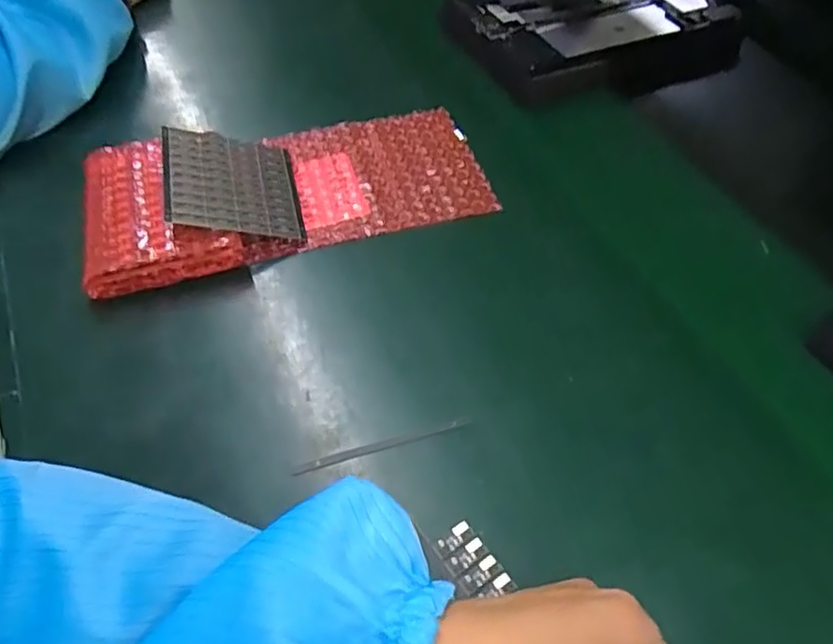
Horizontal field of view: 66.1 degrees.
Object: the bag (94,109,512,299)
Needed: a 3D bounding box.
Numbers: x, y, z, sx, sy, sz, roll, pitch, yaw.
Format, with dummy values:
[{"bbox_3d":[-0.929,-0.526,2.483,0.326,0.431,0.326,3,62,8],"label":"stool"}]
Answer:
[{"bbox_3d":[-0.088,-0.097,0.453,0.270,0.026,0.123,-11,57,-16],"label":"bag"}]

